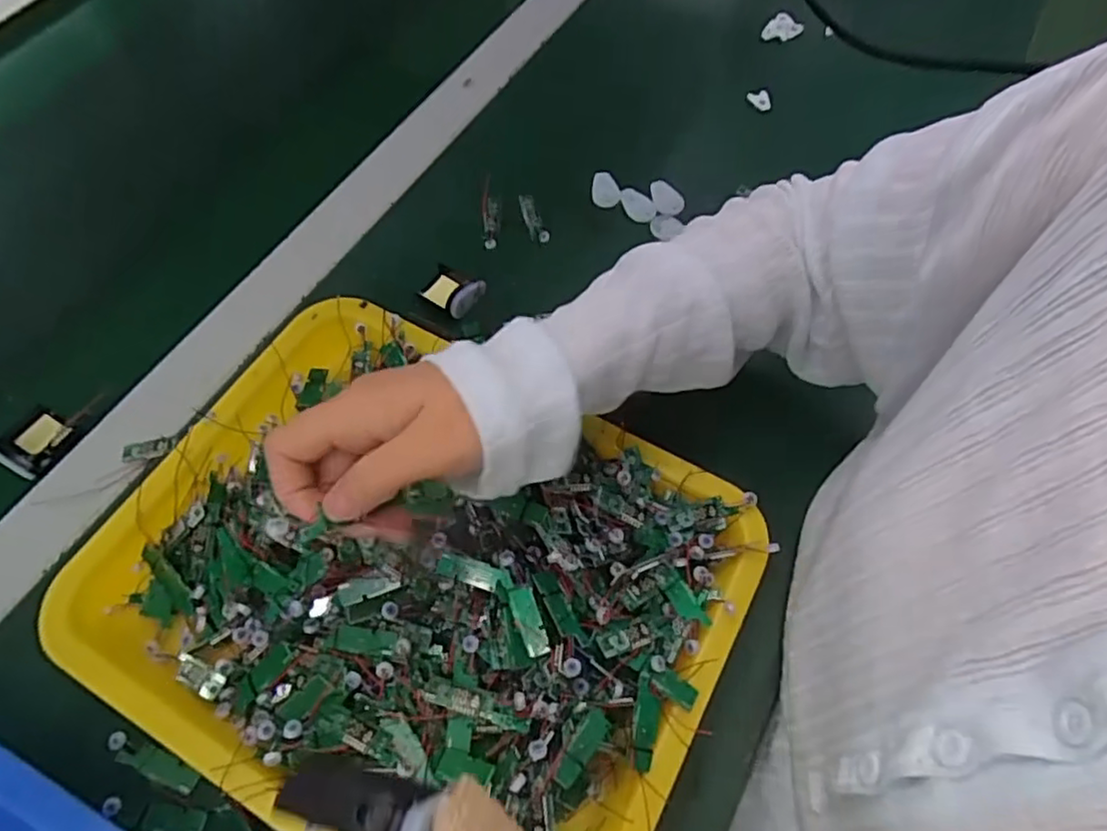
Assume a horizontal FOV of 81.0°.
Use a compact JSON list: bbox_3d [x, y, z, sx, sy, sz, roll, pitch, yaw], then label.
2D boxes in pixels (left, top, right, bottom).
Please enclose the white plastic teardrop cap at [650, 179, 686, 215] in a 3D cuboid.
[{"bbox_3d":[0.090,-0.176,0.520,0.023,0.007,0.033,-25,65,-13],"label":"white plastic teardrop cap"}]

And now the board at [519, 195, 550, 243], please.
[{"bbox_3d":[-0.016,-0.156,0.511,0.011,0.007,0.048,-18,64,-10],"label":"board"}]

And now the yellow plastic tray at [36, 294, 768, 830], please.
[{"bbox_3d":[-0.072,0.083,0.358,0.334,0.053,0.259,25,65,12],"label":"yellow plastic tray"}]

